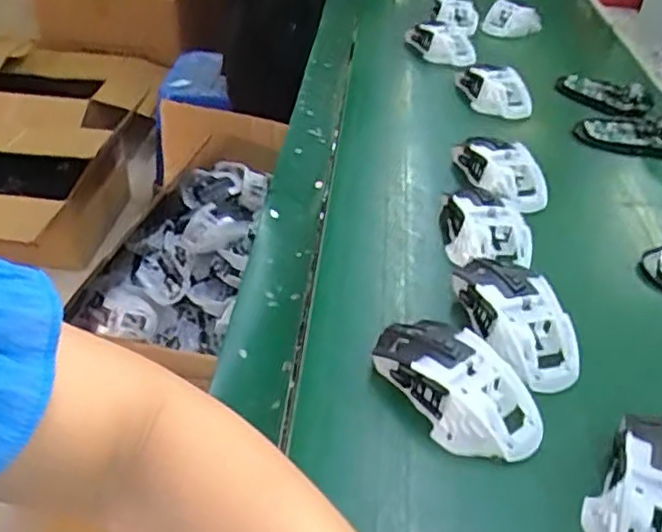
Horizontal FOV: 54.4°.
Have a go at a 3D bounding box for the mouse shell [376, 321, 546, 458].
[{"bbox_3d":[0.081,0.072,0.412,0.064,0.036,0.116,-20,45,-27],"label":"mouse shell"}]

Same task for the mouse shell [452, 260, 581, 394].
[{"bbox_3d":[0.134,0.035,0.459,0.059,0.035,0.112,-6,41,-13],"label":"mouse shell"}]

